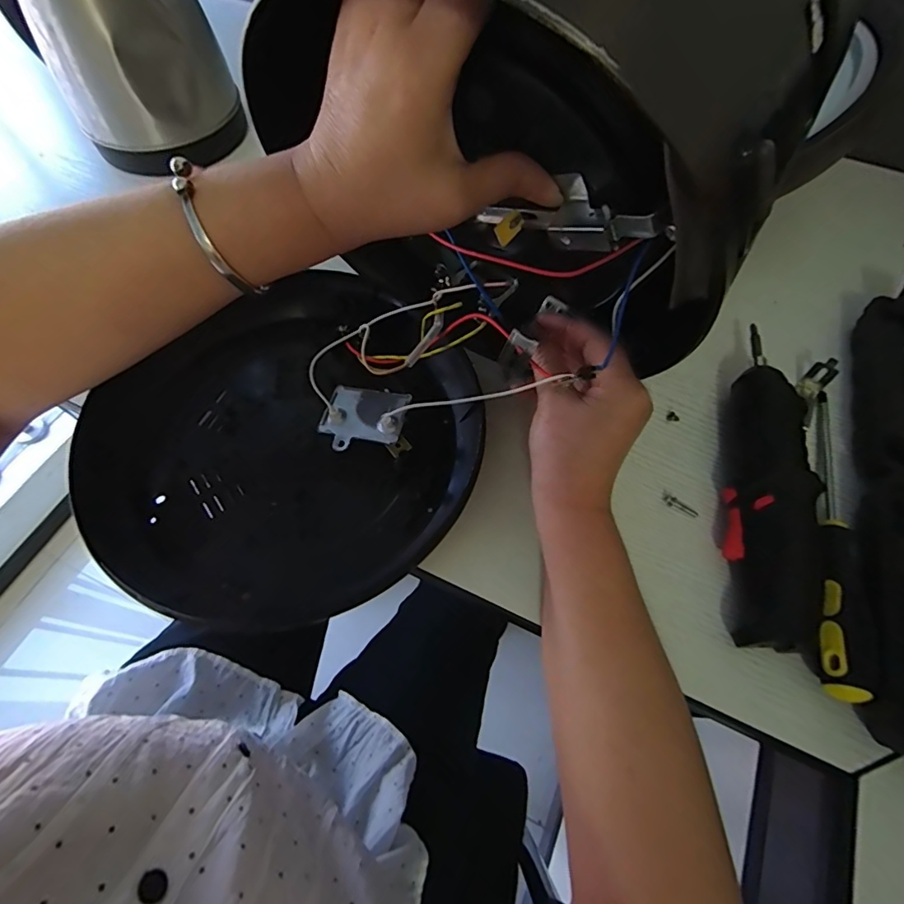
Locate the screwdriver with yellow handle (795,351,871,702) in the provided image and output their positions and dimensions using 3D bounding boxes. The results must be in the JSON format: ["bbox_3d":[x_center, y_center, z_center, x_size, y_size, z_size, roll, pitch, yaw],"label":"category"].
[{"bbox_3d":[0.252,0.035,0.315,0.026,0.019,0.236,19,65,7],"label":"screwdriver with yellow handle"}]

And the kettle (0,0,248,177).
[{"bbox_3d":[-0.308,-0.377,0.417,0.126,0.182,0.165,-41,72,-19],"label":"kettle"}]

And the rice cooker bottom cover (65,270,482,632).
[{"bbox_3d":[-0.112,-0.018,0.329,0.247,0.049,0.242,-31,69,-16],"label":"rice cooker bottom cover"}]

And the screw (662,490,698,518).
[{"bbox_3d":[0.157,0.037,0.329,0.026,0.004,0.010,42,70,17],"label":"screw"}]

